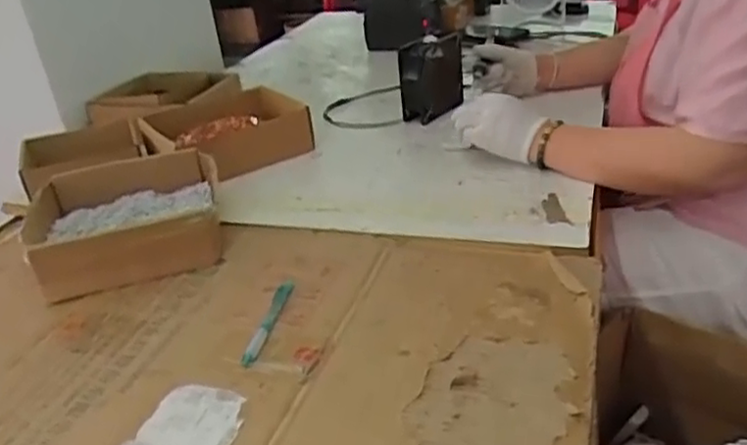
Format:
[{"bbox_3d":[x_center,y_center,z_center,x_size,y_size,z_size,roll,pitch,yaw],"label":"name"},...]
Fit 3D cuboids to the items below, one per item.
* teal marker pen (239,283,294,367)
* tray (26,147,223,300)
[{"bbox_3d":[-0.105,0.097,0.680,0.017,0.014,0.128,1,31,13],"label":"teal marker pen"},{"bbox_3d":[-0.300,0.000,0.840,0.217,0.069,0.202,-11,30,-8],"label":"tray"}]

